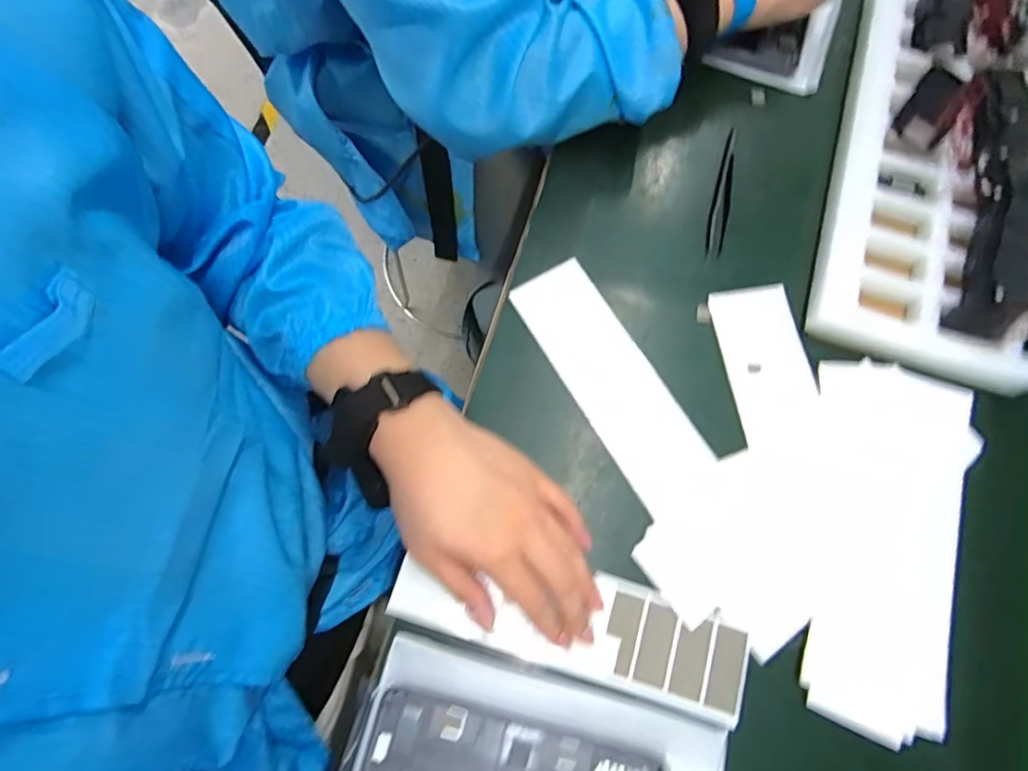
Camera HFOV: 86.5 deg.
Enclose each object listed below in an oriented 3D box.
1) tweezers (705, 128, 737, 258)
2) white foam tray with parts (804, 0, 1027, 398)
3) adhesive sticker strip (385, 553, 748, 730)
[{"bbox_3d":[0.164,-0.150,0.425,0.016,0.006,0.112,16,74,1],"label":"tweezers"},{"bbox_3d":[0.335,-0.187,0.421,0.161,0.043,0.368,18,74,1],"label":"white foam tray with parts"},{"bbox_3d":[0.035,0.144,0.337,0.215,0.006,0.060,17,73,2],"label":"adhesive sticker strip"}]

